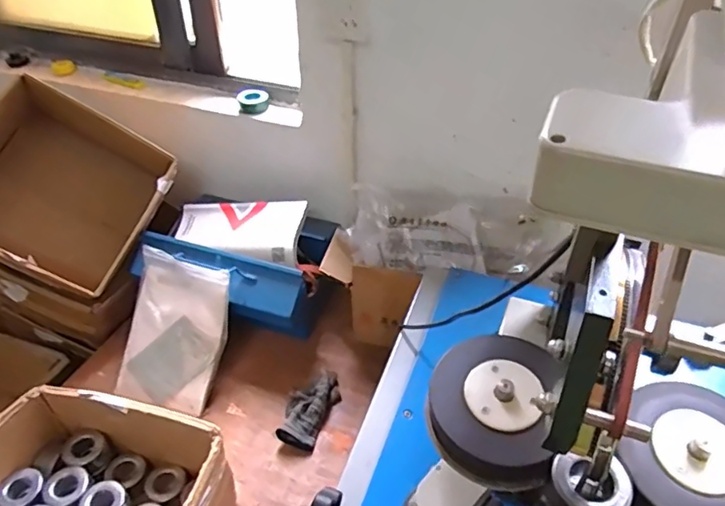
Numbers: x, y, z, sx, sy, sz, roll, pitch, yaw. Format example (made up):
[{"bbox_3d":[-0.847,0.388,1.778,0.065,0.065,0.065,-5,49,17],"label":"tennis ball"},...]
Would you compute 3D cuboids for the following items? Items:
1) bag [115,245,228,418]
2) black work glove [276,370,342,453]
[{"bbox_3d":[-0.356,0.147,1.020,0.197,0.269,0.031,13,-2,14],"label":"bag"},{"bbox_3d":[-0.091,0.281,0.991,0.073,0.042,0.148,15,41,18],"label":"black work glove"}]

